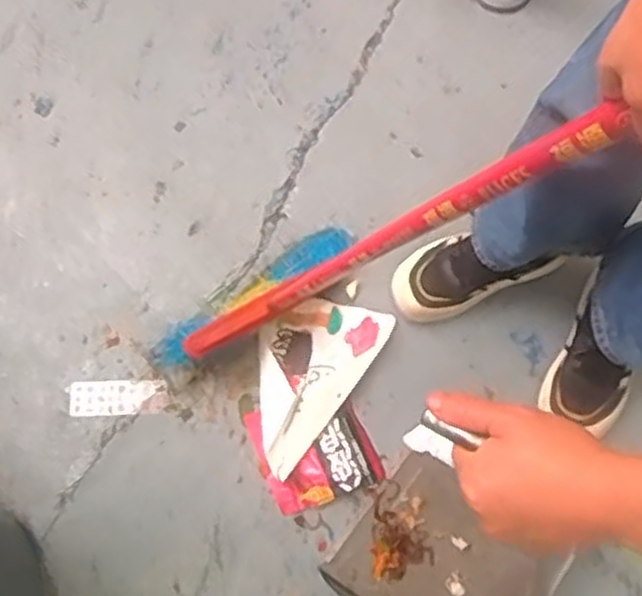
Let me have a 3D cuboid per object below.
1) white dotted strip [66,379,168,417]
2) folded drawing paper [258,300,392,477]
[{"bbox_3d":[-0.292,0.142,1.135,0.140,0.004,0.049,-3,73,1],"label":"white dotted strip"},{"bbox_3d":[-0.028,0.100,1.118,0.149,0.023,0.259,35,78,11],"label":"folded drawing paper"}]

